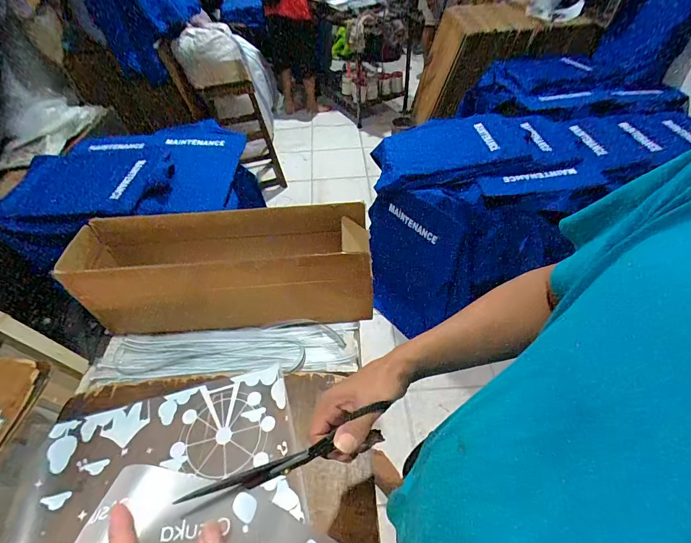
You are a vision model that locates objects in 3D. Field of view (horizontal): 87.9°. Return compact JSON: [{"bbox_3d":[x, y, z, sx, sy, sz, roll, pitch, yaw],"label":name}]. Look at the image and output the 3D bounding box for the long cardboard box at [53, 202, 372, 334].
[{"bbox_3d":[-0.254,-0.004,0.801,0.599,0.215,0.162,-3,48,-1],"label":"long cardboard box"}]

